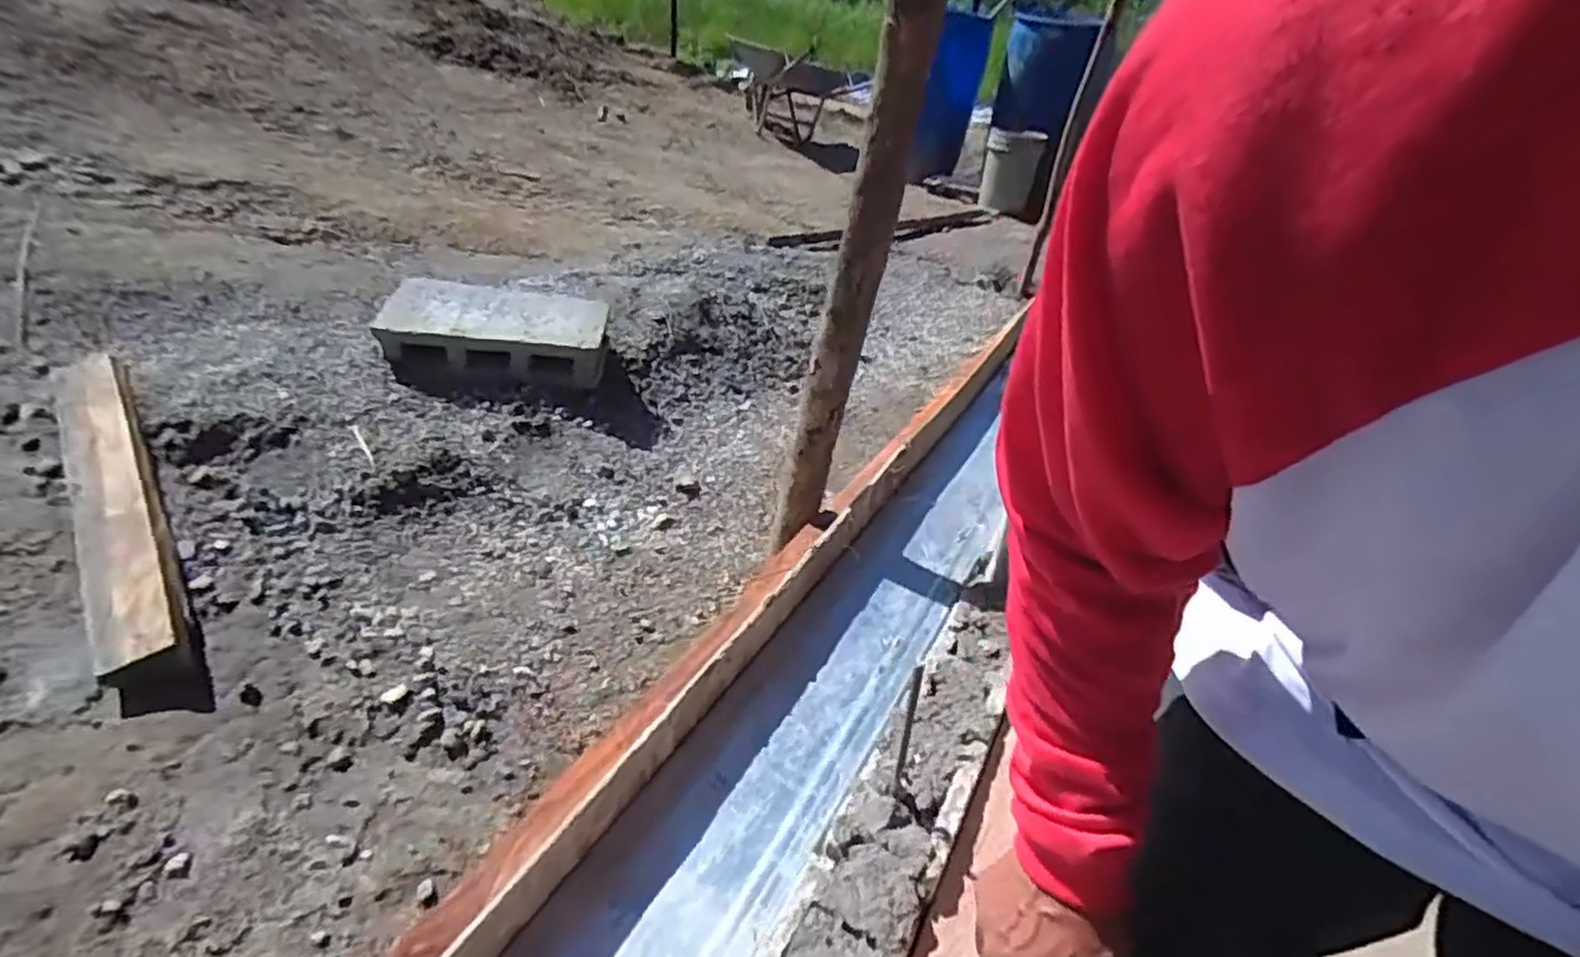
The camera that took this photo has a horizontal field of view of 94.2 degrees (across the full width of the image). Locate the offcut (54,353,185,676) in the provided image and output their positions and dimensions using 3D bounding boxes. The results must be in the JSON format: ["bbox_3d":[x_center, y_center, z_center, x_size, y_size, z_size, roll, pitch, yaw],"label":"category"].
[{"bbox_3d":[-0.894,0.006,0.966,0.091,0.061,0.588,-18,52,-35],"label":"offcut"}]

